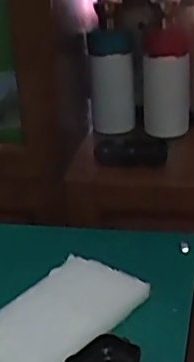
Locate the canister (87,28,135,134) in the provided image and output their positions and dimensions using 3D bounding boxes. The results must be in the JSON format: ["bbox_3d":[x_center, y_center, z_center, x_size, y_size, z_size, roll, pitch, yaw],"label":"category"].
[{"bbox_3d":[0.028,-0.188,1.172,0.080,0.183,0.064,-5,25,-2],"label":"canister"}]

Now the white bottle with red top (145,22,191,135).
[{"bbox_3d":[0.128,-0.174,1.120,0.084,0.201,0.073,-3,25,2],"label":"white bottle with red top"}]

